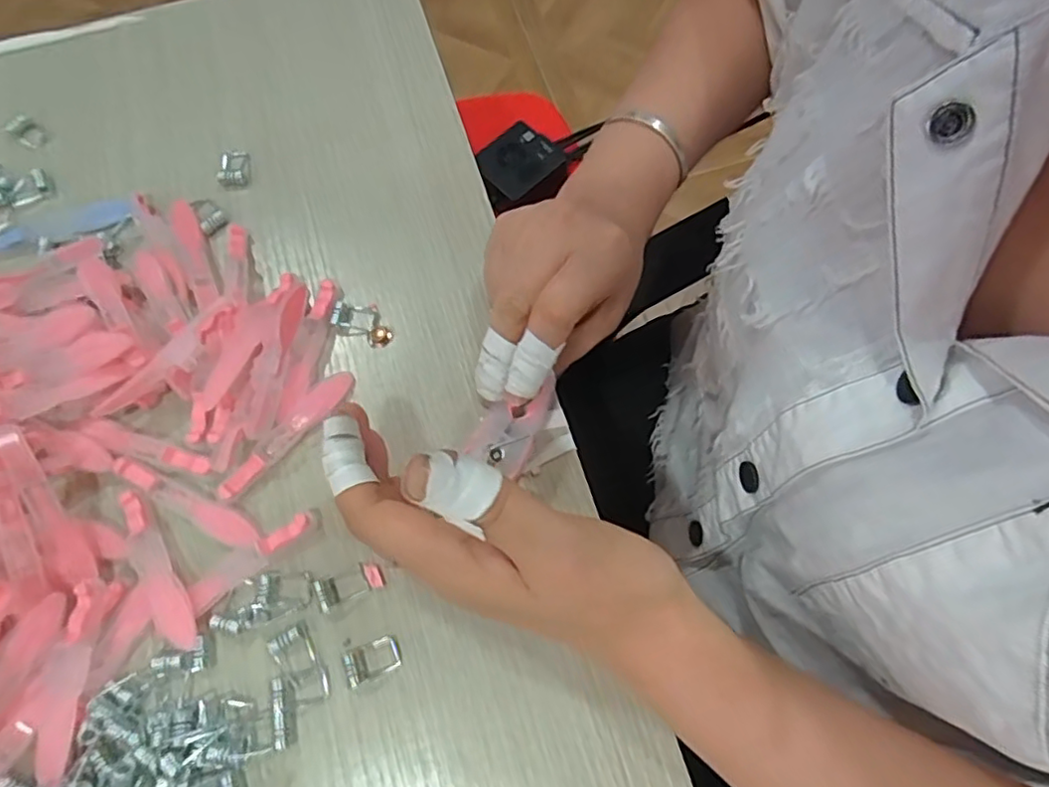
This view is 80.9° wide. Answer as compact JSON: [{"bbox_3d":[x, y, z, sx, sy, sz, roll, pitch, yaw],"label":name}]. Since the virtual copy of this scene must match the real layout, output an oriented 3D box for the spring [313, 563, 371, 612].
[{"bbox_3d":[-0.079,0.083,0.265,0.022,0.006,0.014,-22,71,-6],"label":"spring"}]

